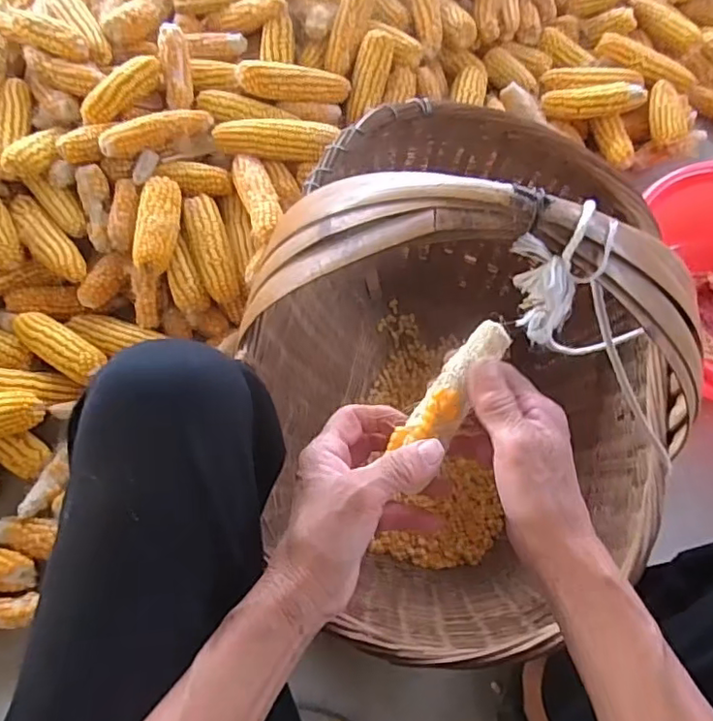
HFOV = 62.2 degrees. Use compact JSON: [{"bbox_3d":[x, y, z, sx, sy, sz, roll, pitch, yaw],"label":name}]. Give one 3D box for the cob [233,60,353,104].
[{"bbox_3d":[-0.090,-0.407,0.867,0.166,0.041,0.039,0,66,-19],"label":"cob"}]

